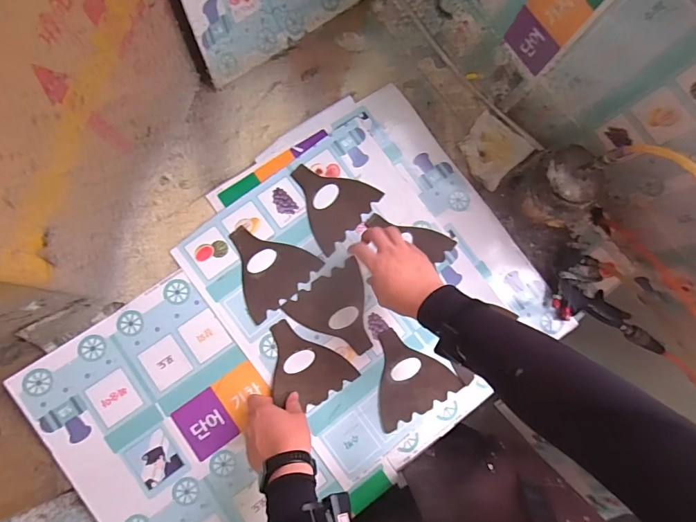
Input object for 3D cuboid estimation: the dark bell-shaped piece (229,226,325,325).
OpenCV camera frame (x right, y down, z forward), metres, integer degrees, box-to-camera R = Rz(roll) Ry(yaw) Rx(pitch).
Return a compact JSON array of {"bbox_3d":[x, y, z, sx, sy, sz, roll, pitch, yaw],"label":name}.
[{"bbox_3d":[-0.127,0.003,0.623,0.127,0.008,0.130,-39,87,-8],"label":"dark bell-shaped piece"}]

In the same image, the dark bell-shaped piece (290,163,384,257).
[{"bbox_3d":[-0.035,-0.100,0.648,0.130,0.004,0.133,41,80,-2],"label":"dark bell-shaped piece"}]

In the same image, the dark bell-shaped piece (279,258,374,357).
[{"bbox_3d":[-0.009,0.083,0.628,0.128,0.008,0.132,-38,86,-8],"label":"dark bell-shaped piece"}]

